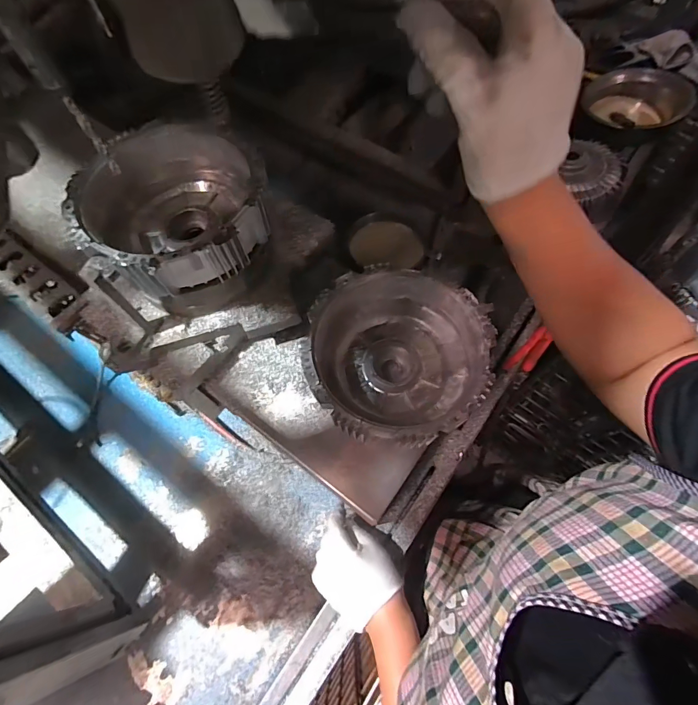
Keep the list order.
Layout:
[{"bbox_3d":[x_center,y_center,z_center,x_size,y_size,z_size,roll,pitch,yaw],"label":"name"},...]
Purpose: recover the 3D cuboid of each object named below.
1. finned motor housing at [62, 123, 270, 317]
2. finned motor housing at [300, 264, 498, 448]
[{"bbox_3d":[-0.183,-0.139,0.435,0.180,0.107,0.174,-24,67,-9],"label":"finned motor housing"},{"bbox_3d":[0.050,0.010,0.447,0.191,0.093,0.185,-1,66,1],"label":"finned motor housing"}]

